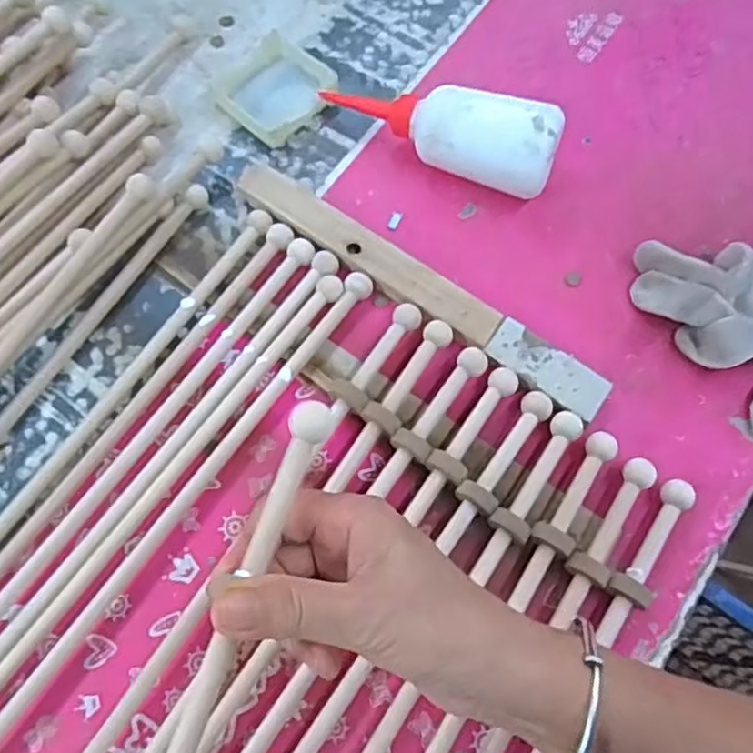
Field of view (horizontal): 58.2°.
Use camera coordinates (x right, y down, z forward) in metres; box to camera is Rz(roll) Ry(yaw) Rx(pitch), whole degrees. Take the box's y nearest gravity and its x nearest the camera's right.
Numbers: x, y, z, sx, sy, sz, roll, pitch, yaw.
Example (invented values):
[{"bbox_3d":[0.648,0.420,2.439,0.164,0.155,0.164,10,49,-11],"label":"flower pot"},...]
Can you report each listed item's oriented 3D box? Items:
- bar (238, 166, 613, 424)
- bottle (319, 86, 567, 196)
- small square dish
[{"bbox_3d":[0.026,-0.062,0.464,0.287,0.018,0.029,35,73,11],"label":"bar"},{"bbox_3d":[0.041,-0.176,0.487,0.175,0.061,0.053,20,71,6],"label":"bottle"},{"bbox_3d":[-0.078,-0.224,0.525,0.074,0.016,0.078,39,74,13],"label":"small square dish"}]

